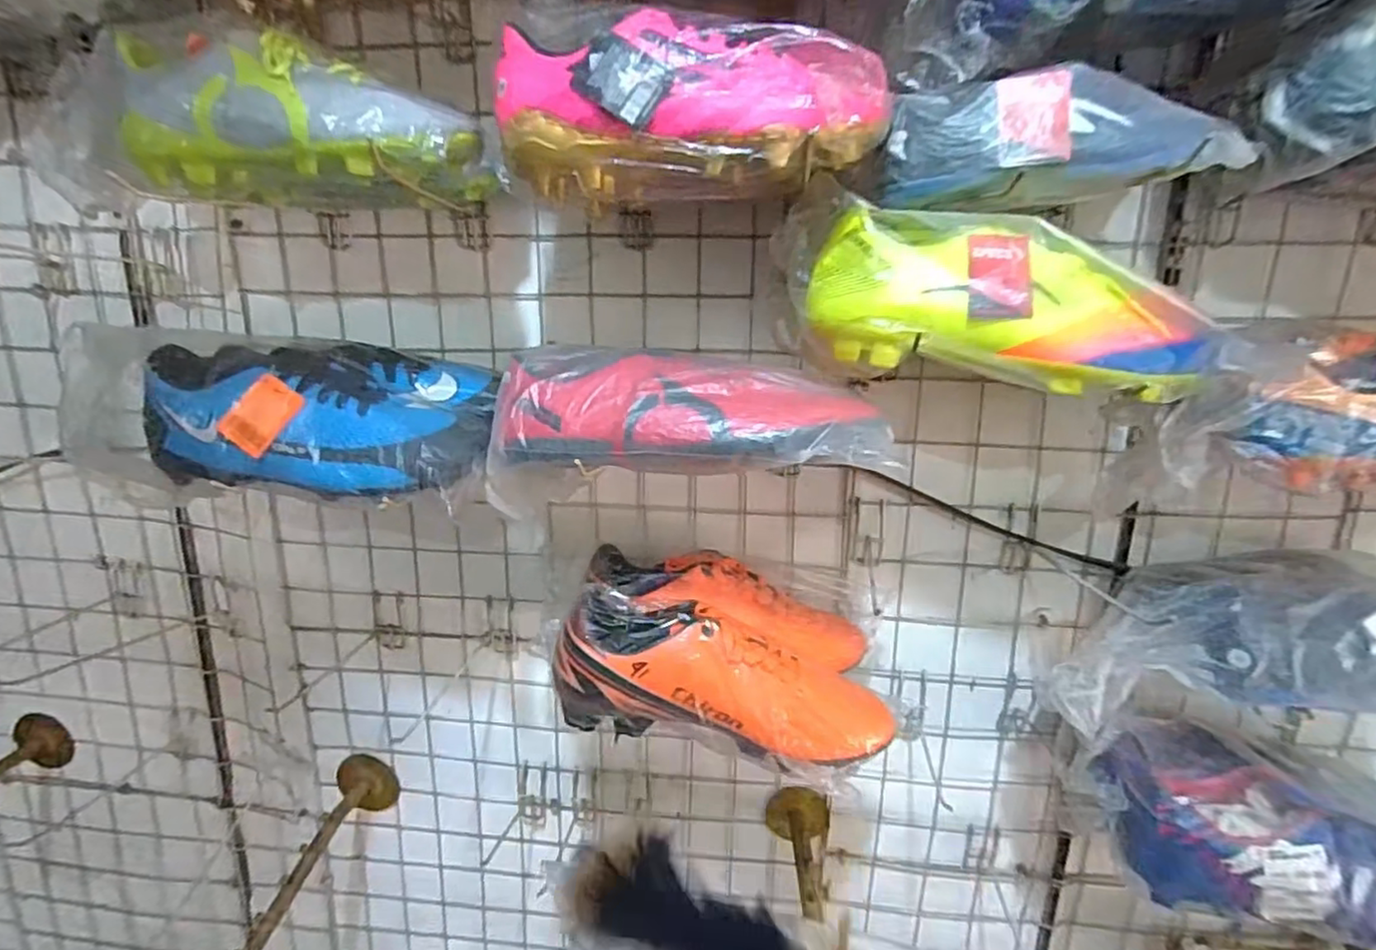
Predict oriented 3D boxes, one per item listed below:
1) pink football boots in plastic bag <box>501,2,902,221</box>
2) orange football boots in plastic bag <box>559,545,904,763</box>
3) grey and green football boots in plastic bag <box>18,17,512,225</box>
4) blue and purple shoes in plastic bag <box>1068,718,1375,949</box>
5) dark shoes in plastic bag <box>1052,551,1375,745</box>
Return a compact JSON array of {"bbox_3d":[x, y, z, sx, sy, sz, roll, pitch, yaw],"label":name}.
[{"bbox_3d":[0.005,-0.237,0.434,0.236,0.100,0.104,5,15,13],"label":"pink football boots in plastic bag"},{"bbox_3d":[0.030,0.141,0.540,0.245,0.096,0.149,3,15,5],"label":"orange football boots in plastic bag"},{"bbox_3d":[-0.291,-0.258,0.504,0.310,0.097,0.180,4,15,9],"label":"grey and green football boots in plastic bag"},{"bbox_3d":[0.479,0.266,0.529,0.309,0.118,0.149,4,15,10],"label":"blue and purple shoes in plastic bag"},{"bbox_3d":[0.443,0.120,0.497,0.295,0.116,0.090,-8,11,18],"label":"dark shoes in plastic bag"}]

